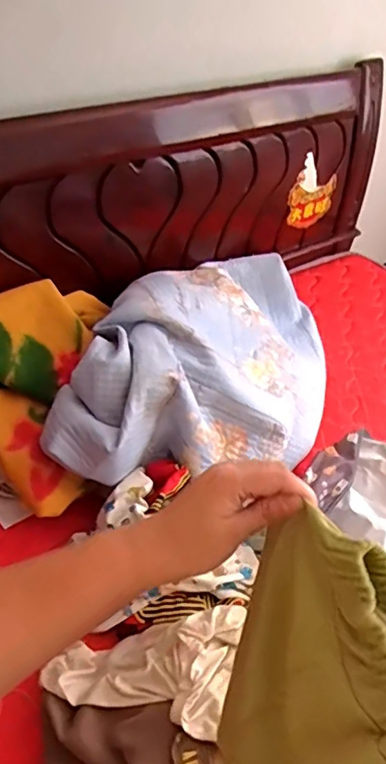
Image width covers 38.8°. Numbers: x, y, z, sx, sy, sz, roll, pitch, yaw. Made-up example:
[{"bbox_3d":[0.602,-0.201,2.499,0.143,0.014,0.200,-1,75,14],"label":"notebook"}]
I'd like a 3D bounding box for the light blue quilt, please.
[{"bbox_3d":[0.080,-0.063,1.313,0.510,0.303,0.827,19,46,10],"label":"light blue quilt"}]

